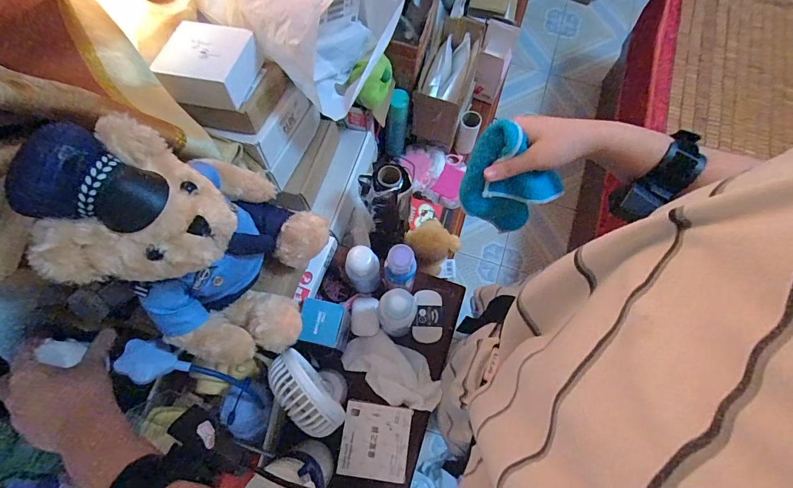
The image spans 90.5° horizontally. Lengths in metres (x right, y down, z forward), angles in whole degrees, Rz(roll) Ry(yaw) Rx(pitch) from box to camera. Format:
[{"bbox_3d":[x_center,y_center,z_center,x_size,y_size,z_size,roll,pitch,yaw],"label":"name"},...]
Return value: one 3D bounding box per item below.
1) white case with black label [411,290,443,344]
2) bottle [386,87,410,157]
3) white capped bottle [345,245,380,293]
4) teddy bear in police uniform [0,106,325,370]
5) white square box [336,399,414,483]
[{"bbox_3d":[0.049,0.113,0.611,0.045,0.007,0.080,5,71,0],"label":"white case with black label"},{"bbox_3d":[0.003,-0.246,0.810,0.046,0.165,0.044,9,71,2],"label":"bottle"},{"bbox_3d":[-0.049,0.040,0.585,0.045,0.112,0.046,0,71,-1],"label":"white capped bottle"},{"bbox_3d":[-0.158,-0.005,0.354,0.141,0.212,0.198,13,71,3],"label":"teddy bear in police uniform"},{"bbox_3d":[-0.028,0.267,0.536,0.091,0.021,0.091,9,71,1],"label":"white square box"}]

